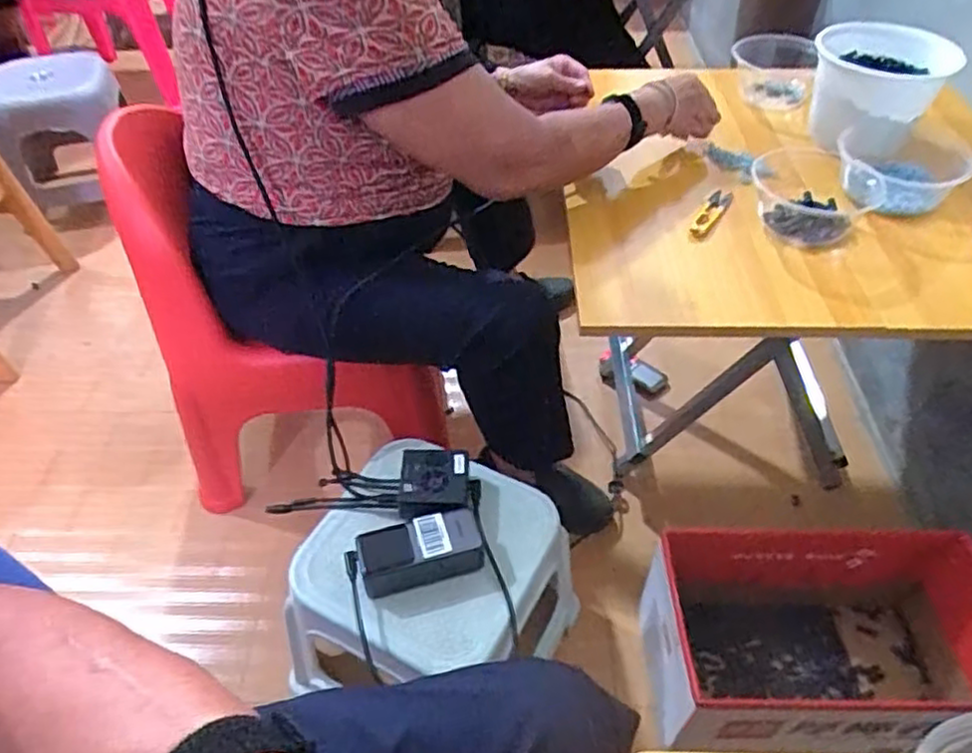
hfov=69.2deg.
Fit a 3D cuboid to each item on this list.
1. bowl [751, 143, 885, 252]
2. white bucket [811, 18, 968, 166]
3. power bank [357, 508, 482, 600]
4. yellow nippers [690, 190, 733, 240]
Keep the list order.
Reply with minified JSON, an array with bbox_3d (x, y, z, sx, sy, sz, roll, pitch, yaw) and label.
[{"bbox_3d":[0.388,-0.216,0.836,0.139,0.064,0.149,0,48,1],"label":"bowl"},{"bbox_3d":[0.503,-0.367,0.924,0.170,0.120,0.166,21,52,19],"label":"white bucket"},{"bbox_3d":[-0.070,0.188,0.759,0.129,0.045,0.060,-13,49,-10],"label":"power bank"},{"bbox_3d":[0.271,-0.194,0.847,0.025,0.012,0.099,23,52,20],"label":"yellow nippers"}]

